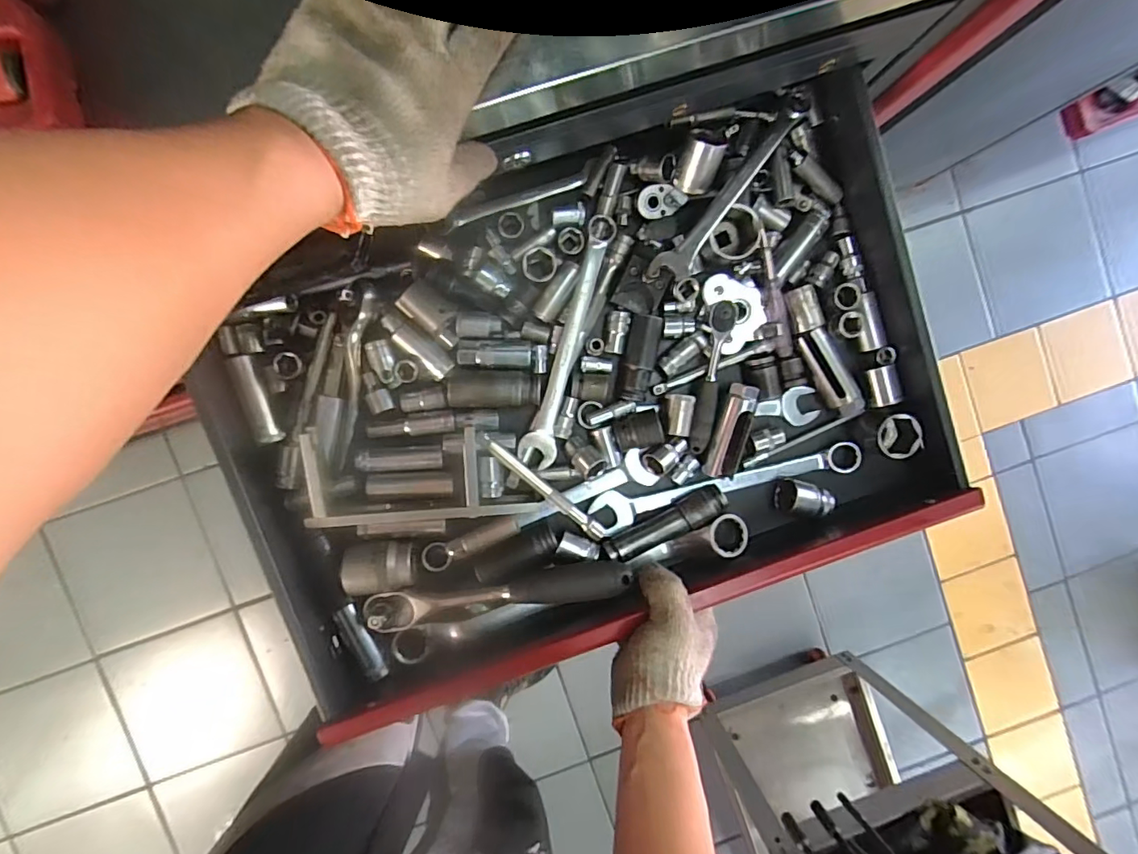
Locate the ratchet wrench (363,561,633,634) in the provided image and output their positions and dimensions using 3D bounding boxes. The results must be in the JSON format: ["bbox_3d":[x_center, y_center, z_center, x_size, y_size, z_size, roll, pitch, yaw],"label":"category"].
[{"bbox_3d":[-0.065,0.153,0.460,0.240,0.027,0.032,-8,93,-2],"label":"ratchet wrench"}]

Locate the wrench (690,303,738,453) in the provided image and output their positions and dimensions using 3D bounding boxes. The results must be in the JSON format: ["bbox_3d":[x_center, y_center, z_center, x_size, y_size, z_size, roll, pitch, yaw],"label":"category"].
[{"bbox_3d":[0.134,-0.045,0.474,0.022,0.027,0.138,7,93,-3],"label":"wrench"}]

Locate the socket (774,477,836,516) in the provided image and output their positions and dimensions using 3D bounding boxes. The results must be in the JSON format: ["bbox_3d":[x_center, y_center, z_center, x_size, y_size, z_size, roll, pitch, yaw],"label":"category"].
[{"bbox_3d":[0.228,0.069,0.493,0.043,0.036,0.031,17,92,-3],"label":"socket"}]

